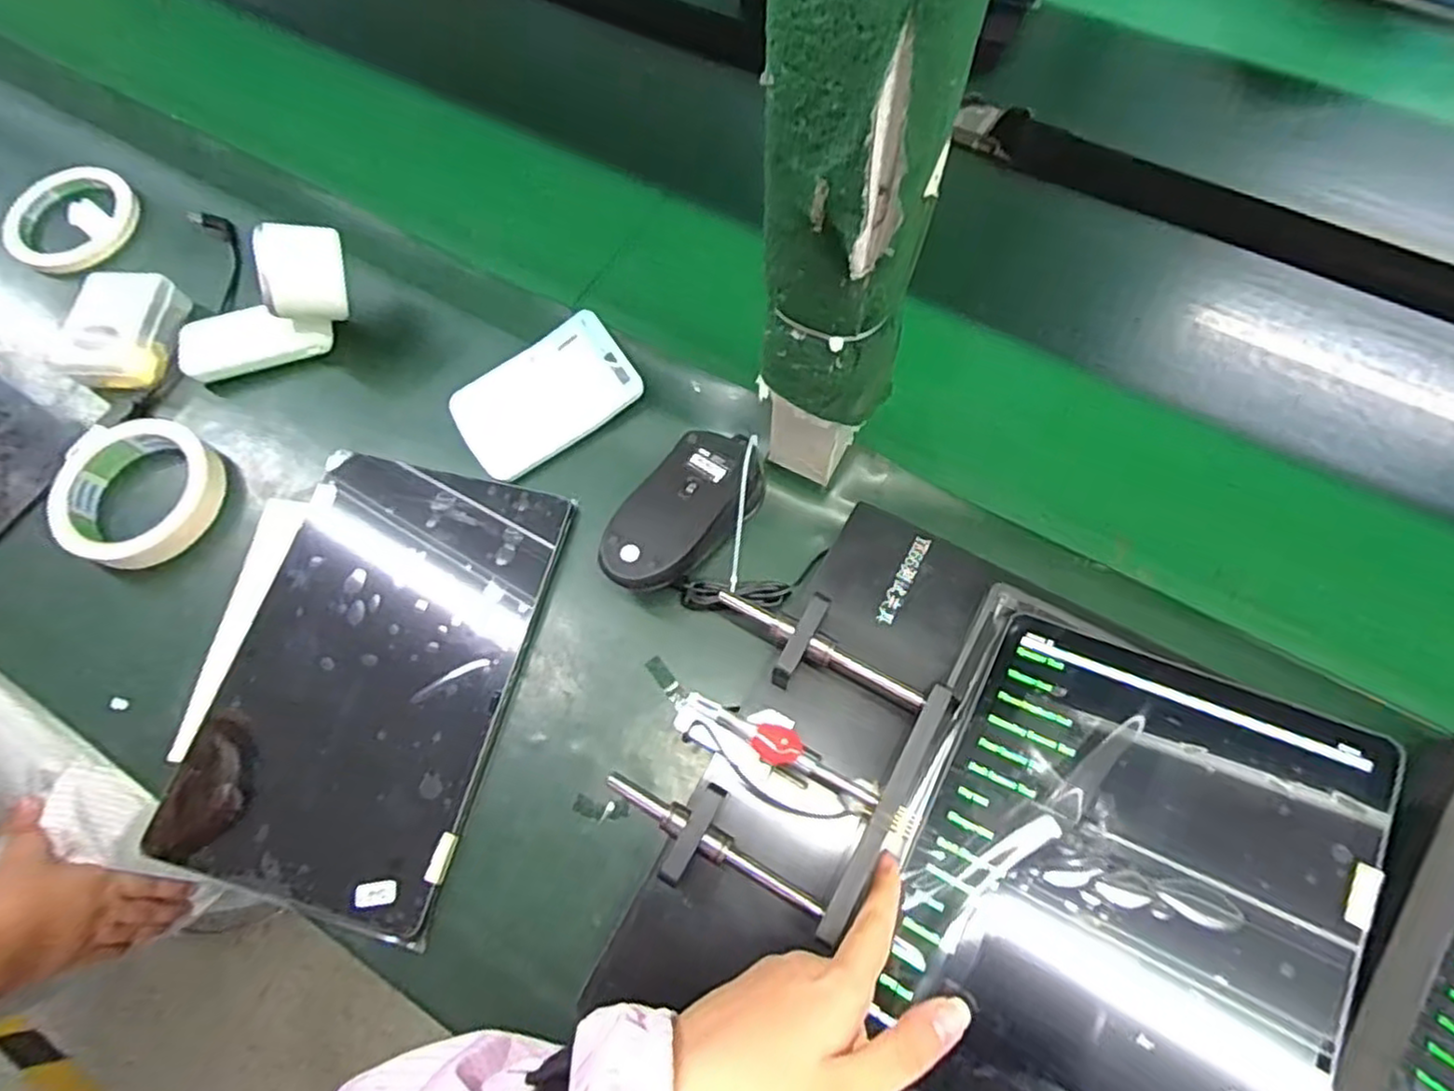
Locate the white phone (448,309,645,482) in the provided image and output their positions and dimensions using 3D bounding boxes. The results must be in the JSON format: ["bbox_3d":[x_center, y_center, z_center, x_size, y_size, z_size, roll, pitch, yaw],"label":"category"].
[{"bbox_3d":[-0.120,-0.098,0.474,0.116,0.008,0.077,-36,77,-6],"label":"white phone"}]

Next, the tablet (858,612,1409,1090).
[{"bbox_3d":[0.165,0.166,0.312,0.163,0.008,0.253,21,71,29],"label":"tablet"}]

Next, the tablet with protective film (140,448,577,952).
[{"bbox_3d":[-0.206,0.071,0.418,0.163,0.009,0.252,13,71,6],"label":"tablet with protective film"}]

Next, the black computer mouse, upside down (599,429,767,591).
[{"bbox_3d":[-0.025,-0.021,0.431,0.060,0.044,0.123,39,74,13],"label":"black computer mouse, upside down"}]

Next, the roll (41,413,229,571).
[{"bbox_3d":[-0.384,-0.037,0.465,0.102,0.022,0.094,-1,67,2],"label":"roll"}]

